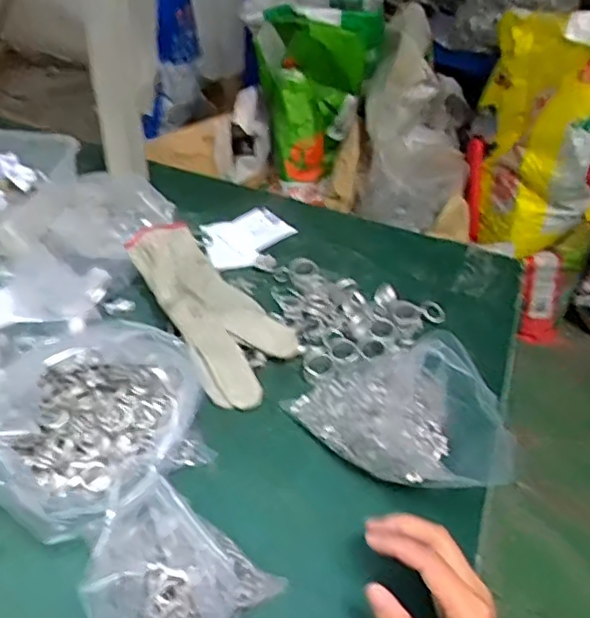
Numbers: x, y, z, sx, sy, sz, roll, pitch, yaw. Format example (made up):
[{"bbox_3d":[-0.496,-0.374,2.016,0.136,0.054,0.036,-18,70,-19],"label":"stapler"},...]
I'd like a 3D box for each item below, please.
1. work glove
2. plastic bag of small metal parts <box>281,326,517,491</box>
[{"bbox_3d":[-0.075,-0.001,0.576,0.096,0.043,0.201,-25,68,-27],"label":"work glove"},{"bbox_3d":[0.084,0.079,0.478,0.172,0.093,0.080,34,51,26],"label":"plastic bag of small metal parts"}]

